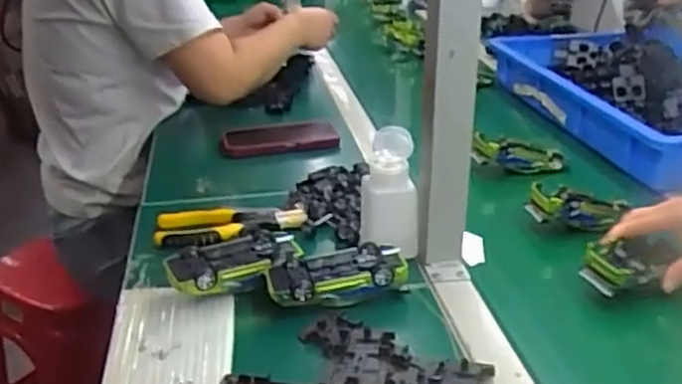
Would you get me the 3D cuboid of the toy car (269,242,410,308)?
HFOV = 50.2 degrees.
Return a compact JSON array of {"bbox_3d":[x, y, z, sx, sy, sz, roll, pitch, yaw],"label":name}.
[{"bbox_3d":[-0.005,0.079,0.696,0.129,0.032,0.054,-6,25,-11],"label":"toy car"}]

